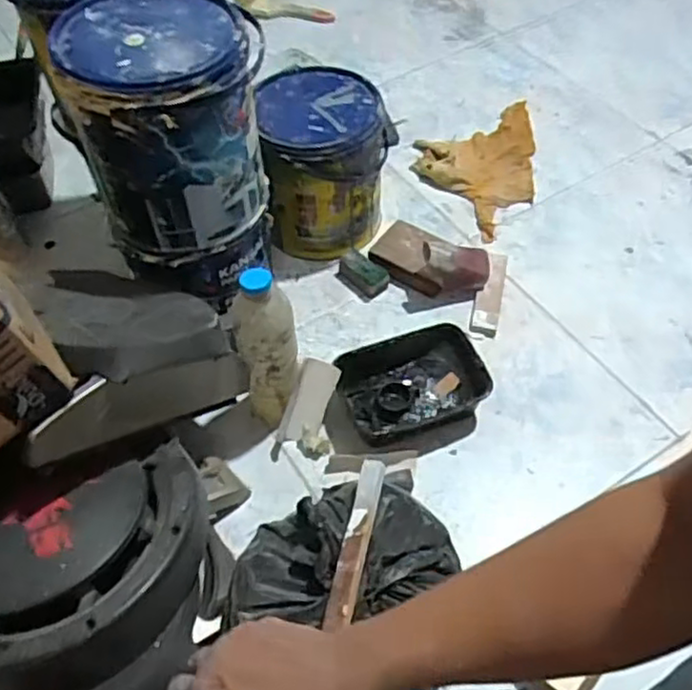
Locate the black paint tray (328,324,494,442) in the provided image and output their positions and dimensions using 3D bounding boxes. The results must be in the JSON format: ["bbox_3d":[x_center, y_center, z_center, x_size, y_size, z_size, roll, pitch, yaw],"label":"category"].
[{"bbox_3d":[0.080,0.049,0.848,0.177,0.050,0.122,-11,53,-6],"label":"black paint tray"}]

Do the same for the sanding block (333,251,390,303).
[{"bbox_3d":[0.021,-0.098,0.978,0.047,0.028,0.078,-32,58,-20],"label":"sanding block"}]

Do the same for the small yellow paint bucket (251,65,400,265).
[{"bbox_3d":[-0.034,-0.252,0.989,0.167,0.196,0.172,-11,53,-5],"label":"small yellow paint bucket"}]

